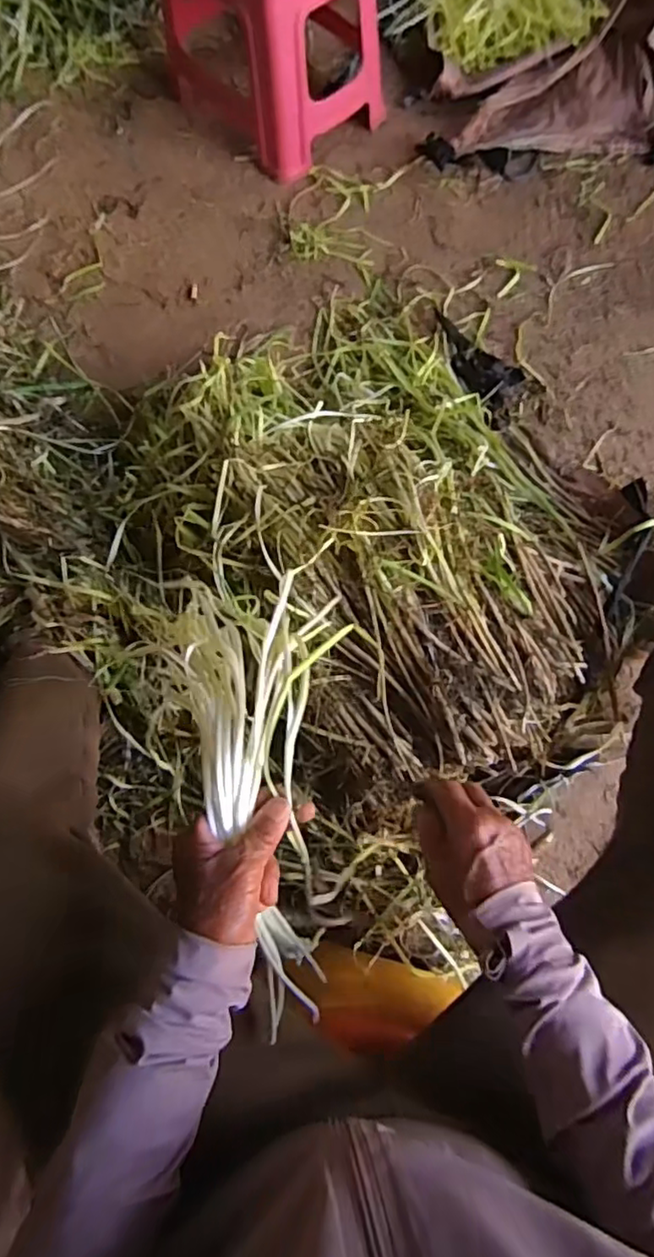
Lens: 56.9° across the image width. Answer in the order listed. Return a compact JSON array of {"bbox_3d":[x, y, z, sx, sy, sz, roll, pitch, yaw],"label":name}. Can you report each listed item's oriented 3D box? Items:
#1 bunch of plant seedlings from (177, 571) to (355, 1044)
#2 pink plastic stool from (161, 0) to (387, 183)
[{"bbox_3d":[-0.037,0.127,0.442,0.114,0.081,0.314,-6,88,0],"label":"bunch of plant seedlings"},{"bbox_3d":[-0.098,-0.964,0.957,0.235,0.251,0.328,-42,78,-9],"label":"pink plastic stool"}]

